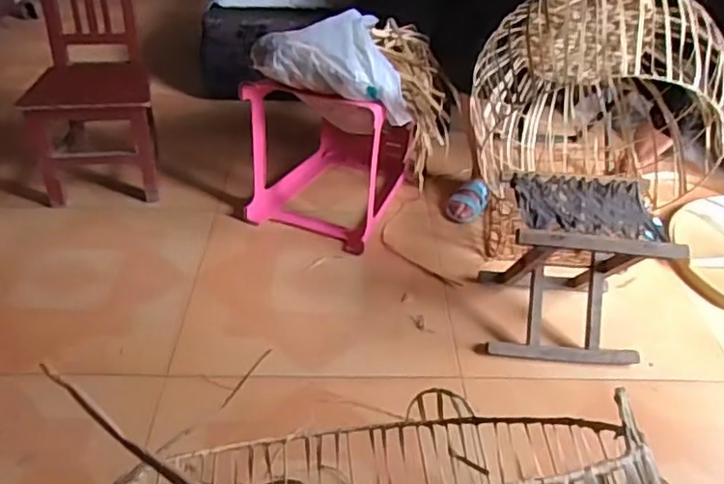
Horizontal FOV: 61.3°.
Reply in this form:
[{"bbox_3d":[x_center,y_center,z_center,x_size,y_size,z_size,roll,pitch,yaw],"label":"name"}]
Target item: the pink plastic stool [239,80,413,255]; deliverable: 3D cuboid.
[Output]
[{"bbox_3d":[-0.067,-0.270,1.672,0.358,0.381,0.439,18,40,18],"label":"pink plastic stool"}]

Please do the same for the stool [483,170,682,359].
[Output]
[{"bbox_3d":[0.447,0.056,1.307,0.312,0.311,0.279,6,37,4],"label":"stool"}]

